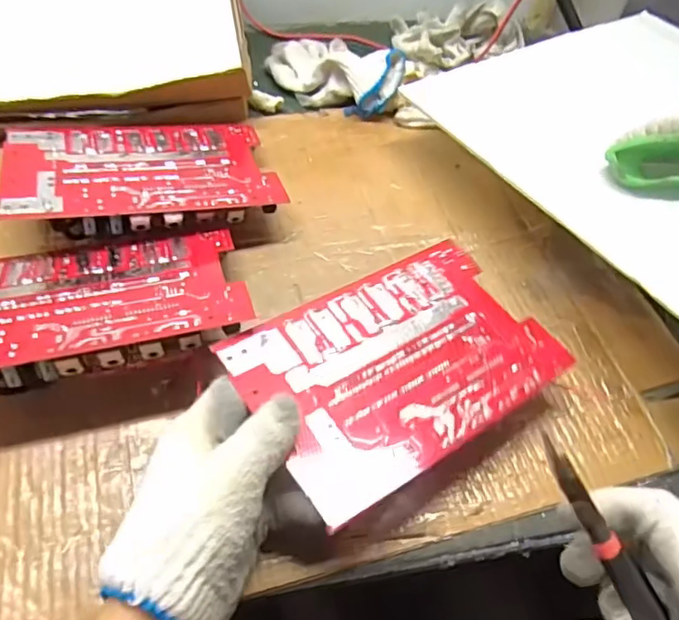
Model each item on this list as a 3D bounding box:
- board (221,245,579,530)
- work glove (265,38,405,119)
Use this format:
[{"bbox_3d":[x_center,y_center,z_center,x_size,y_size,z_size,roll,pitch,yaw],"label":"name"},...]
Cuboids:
[{"bbox_3d":[0.038,0.029,0.357,0.192,0.017,0.127,-28,62,-22],"label":"board"},{"bbox_3d":[-0.005,-0.253,0.581,0.146,0.047,0.100,15,55,5],"label":"work glove"}]

